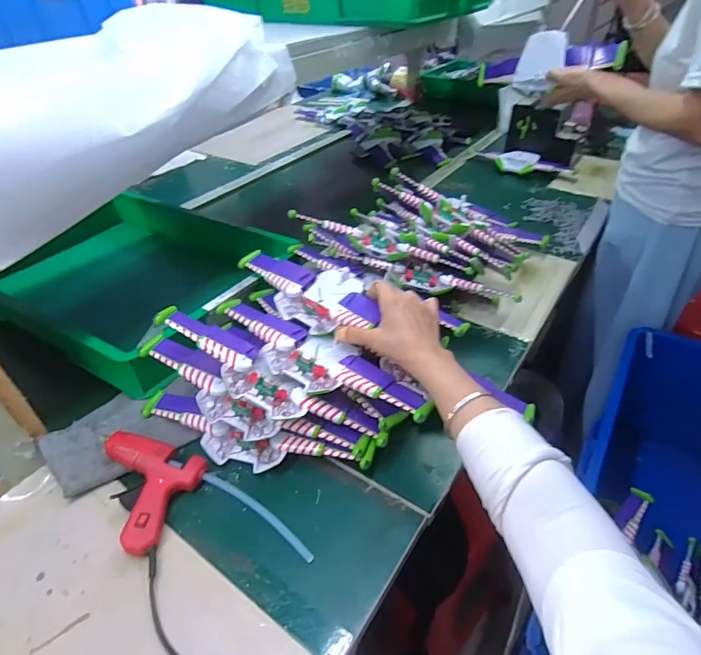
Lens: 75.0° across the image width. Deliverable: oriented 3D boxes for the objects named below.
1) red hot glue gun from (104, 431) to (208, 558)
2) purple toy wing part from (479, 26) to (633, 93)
[{"bbox_3d":[-0.237,0.175,0.496,0.117,0.034,0.111,11,41,14],"label":"red hot glue gun"},{"bbox_3d":[0.377,-0.521,0.893,0.292,0.096,0.057,15,40,41],"label":"purple toy wing part"}]

